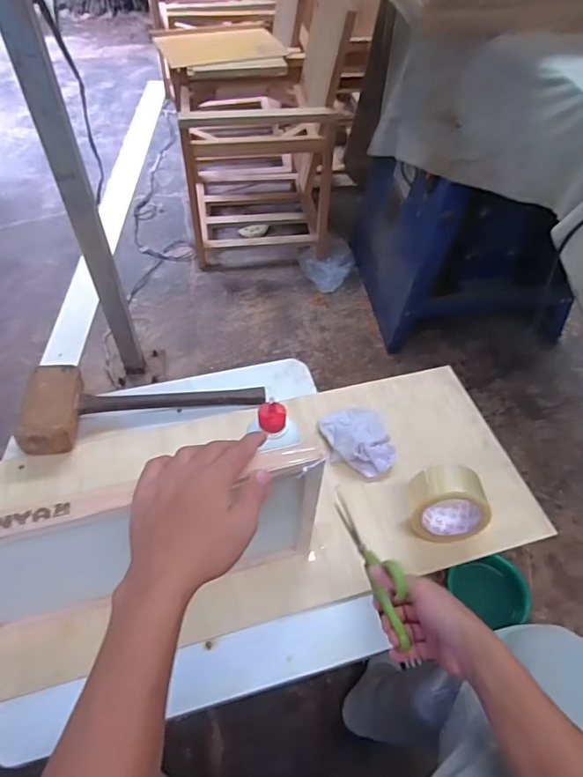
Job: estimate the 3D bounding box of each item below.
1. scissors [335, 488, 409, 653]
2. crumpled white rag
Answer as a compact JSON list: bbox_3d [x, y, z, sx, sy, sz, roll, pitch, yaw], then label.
[{"bbox_3d":[0.098,0.199,0.622,0.028,0.091,0.207,-13,24,-11],"label":"scissors"},{"bbox_3d":[0.105,0.078,0.777,0.100,0.026,0.125,-12,54,-12],"label":"crumpled white rag"}]

